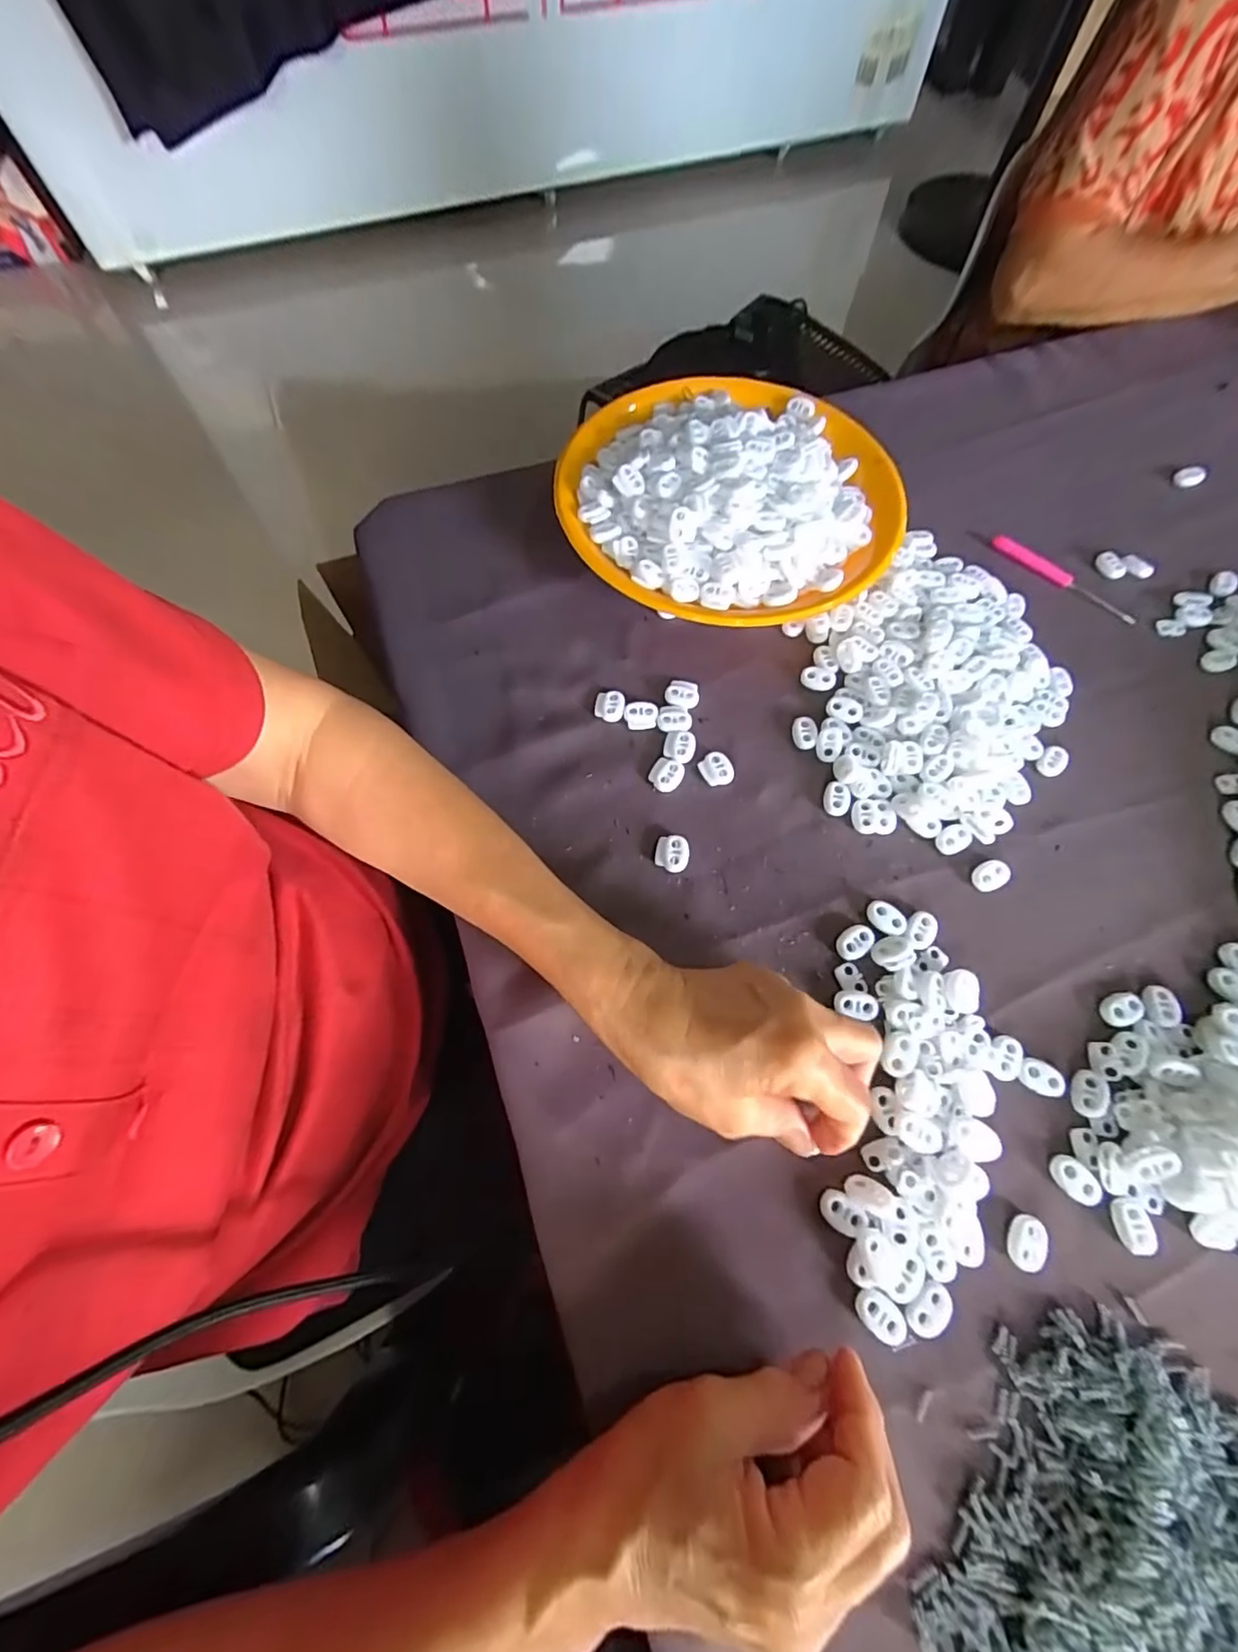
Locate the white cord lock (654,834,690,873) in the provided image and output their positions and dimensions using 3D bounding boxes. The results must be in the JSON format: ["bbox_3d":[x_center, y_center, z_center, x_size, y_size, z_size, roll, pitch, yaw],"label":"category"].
[{"bbox_3d":[0.031,0.017,0.336,0.020,0.006,0.021,2,67,0],"label":"white cord lock"}]

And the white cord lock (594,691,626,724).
[{"bbox_3d":[-0.006,-0.079,0.375,0.019,0.005,0.021,13,67,4],"label":"white cord lock"}]

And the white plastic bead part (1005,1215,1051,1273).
[{"bbox_3d":[0.191,0.194,0.266,0.018,0.005,0.022,23,68,9],"label":"white plastic bead part"}]

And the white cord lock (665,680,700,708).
[{"bbox_3d":[0.042,-0.087,0.378,0.022,0.004,0.019,13,67,5],"label":"white cord lock"}]

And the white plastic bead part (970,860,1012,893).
[{"bbox_3d":[0.216,0.028,0.332,0.022,0.004,0.016,-23,69,-10],"label":"white plastic bead part"}]

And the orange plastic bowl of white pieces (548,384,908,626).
[{"bbox_3d":[0.079,-0.236,0.411,0.231,0.061,0.233,0,67,-1],"label":"orange plastic bowl of white pieces"}]

